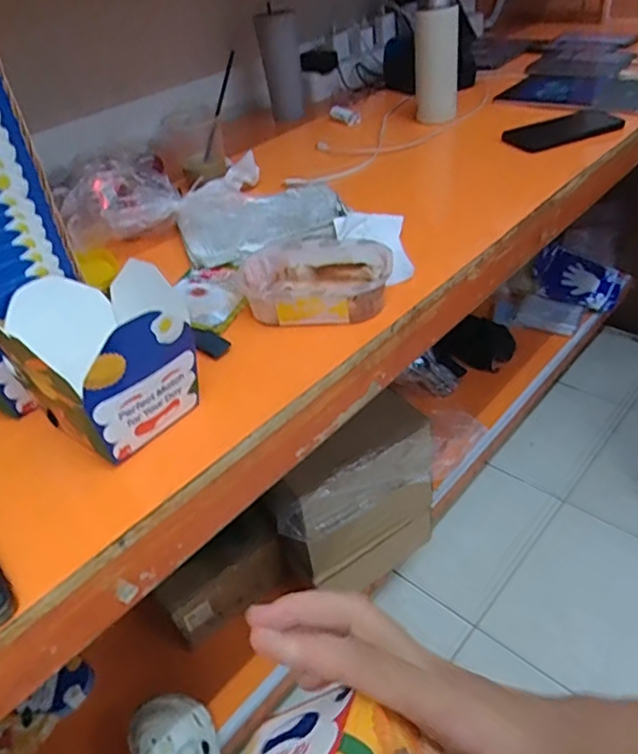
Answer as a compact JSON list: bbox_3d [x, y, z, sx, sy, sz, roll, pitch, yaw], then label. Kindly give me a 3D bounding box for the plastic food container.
[{"bbox_3d":[-0.003,-0.094,0.588,0.147,0.044,0.103,-1,39,10],"label":"plastic food container"}]

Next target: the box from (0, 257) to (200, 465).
[{"bbox_3d":[-0.166,-0.014,0.460,0.122,0.101,0.110,21,47,32],"label":"box"}]

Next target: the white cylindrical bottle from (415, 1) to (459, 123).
[{"bbox_3d":[0.199,-0.519,0.989,0.079,0.203,0.055,5,60,9],"label":"white cylindrical bottle"}]

